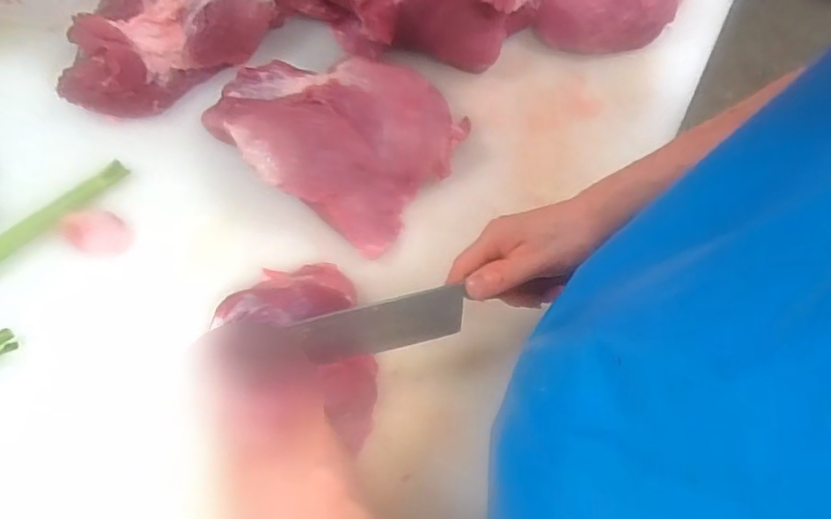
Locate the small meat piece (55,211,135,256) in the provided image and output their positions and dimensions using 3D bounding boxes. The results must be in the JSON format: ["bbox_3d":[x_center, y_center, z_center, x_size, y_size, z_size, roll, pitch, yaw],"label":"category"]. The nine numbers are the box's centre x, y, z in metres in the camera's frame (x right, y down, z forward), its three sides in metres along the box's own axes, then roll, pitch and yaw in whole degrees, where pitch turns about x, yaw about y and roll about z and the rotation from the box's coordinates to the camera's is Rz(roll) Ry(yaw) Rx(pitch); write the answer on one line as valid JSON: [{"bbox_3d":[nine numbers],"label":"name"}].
[{"bbox_3d":[-0.333,-0.027,0.584,0.063,0.025,0.043,3,68,-1],"label":"small meat piece"}]

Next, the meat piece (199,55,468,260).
[{"bbox_3d":[-0.087,-0.151,0.617,0.252,0.050,0.202,35,71,11],"label":"meat piece"}]

